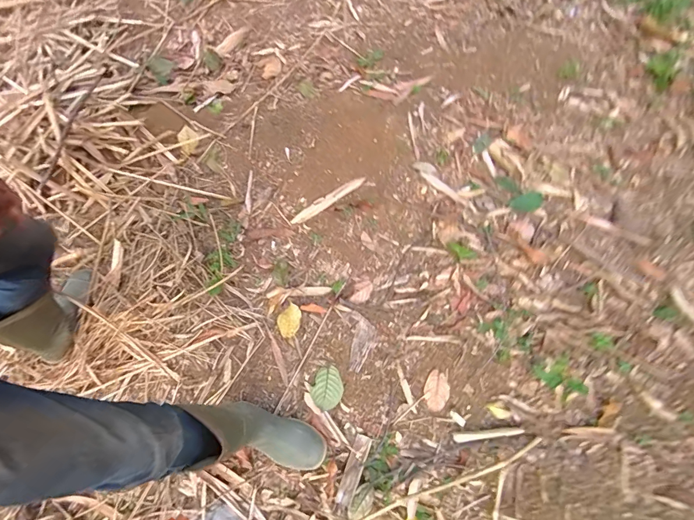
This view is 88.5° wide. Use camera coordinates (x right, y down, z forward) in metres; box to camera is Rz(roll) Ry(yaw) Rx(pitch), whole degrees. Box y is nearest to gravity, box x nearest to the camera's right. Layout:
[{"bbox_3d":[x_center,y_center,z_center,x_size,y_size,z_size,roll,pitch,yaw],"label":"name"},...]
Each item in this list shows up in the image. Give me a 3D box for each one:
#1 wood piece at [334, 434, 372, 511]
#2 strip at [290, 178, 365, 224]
[{"bbox_3d":[0.014,0.485,0.817,0.038,0.013,0.152,20,70,12],"label":"wood piece"},{"bbox_3d":[-0.059,-0.181,1.075,0.249,0.009,0.038,-31,74,0],"label":"strip"}]

